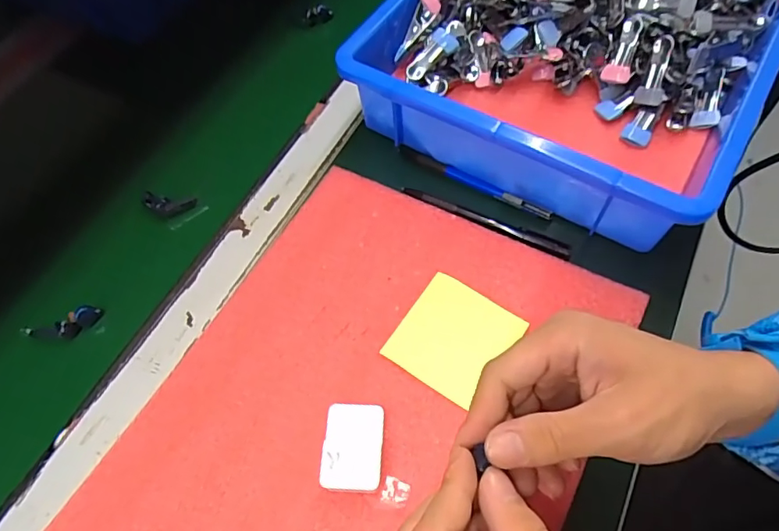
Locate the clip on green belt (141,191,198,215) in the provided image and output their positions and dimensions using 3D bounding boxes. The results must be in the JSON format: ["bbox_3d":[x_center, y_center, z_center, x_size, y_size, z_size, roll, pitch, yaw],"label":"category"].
[{"bbox_3d":[-0.190,-0.053,0.435,0.048,0.012,0.019,9,62,9],"label":"clip on green belt"}]

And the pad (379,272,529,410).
[{"bbox_3d":[0.045,0.050,0.361,0.070,0.009,0.075,31,67,20],"label":"pad"}]

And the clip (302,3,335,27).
[{"bbox_3d":[-0.077,-0.267,0.552,0.032,0.019,0.011,-15,60,-4],"label":"clip"}]

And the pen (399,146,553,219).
[{"bbox_3d":[0.068,-0.070,0.429,0.137,0.005,0.011,28,66,18],"label":"pen"}]

